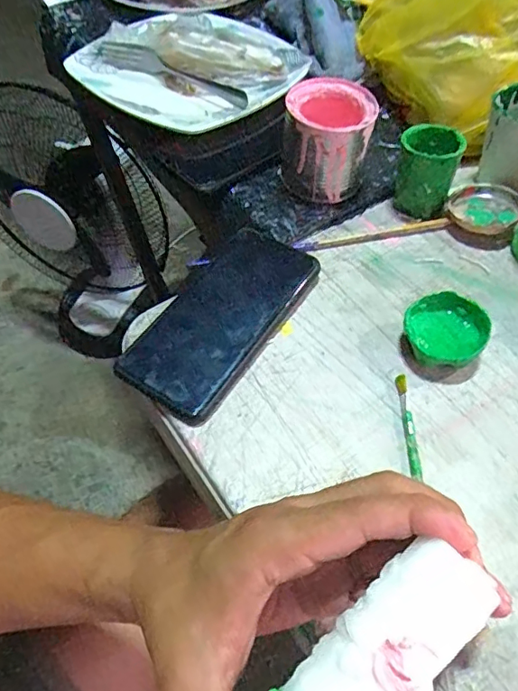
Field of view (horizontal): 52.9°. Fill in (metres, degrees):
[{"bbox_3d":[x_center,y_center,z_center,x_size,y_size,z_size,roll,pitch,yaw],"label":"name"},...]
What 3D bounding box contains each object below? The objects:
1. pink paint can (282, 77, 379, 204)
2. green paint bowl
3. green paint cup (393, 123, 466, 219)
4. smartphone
[{"bbox_3d":[0.056,-0.174,0.433,0.069,0.062,0.071,7,55,4],"label":"pink paint can"},{"bbox_3d":[0.128,-0.008,0.361,0.053,0.029,0.050,1,55,-1],"label":"green paint bowl"},{"bbox_3d":[0.139,-0.148,0.436,0.048,0.055,0.052,12,56,7],"label":"green paint cup"},{"bbox_3d":[-0.025,-0.022,0.380,0.079,0.013,0.163,29,59,18],"label":"smartphone"}]

